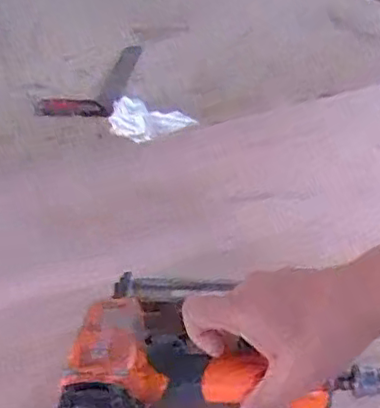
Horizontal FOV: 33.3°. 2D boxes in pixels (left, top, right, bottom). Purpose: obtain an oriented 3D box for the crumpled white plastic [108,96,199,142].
[{"bbox_3d":[-0.055,-0.123,0.942,0.135,0.059,0.028,11,38,18],"label":"crumpled white plastic"}]

